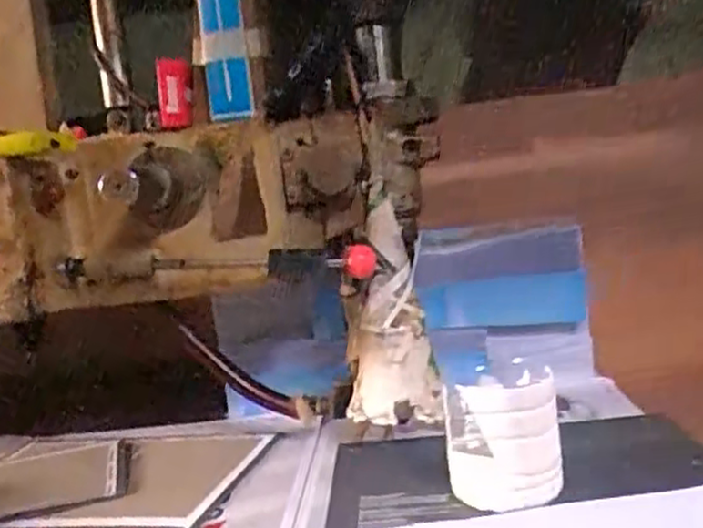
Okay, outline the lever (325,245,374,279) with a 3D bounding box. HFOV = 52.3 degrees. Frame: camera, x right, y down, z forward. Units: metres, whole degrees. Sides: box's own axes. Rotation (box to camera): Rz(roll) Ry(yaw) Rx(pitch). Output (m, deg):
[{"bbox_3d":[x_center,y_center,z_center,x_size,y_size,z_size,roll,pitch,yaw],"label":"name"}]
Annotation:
[{"bbox_3d":[-0.001,0.000,0.614,0.039,0.028,0.029,-6,4,2],"label":"lever"}]

